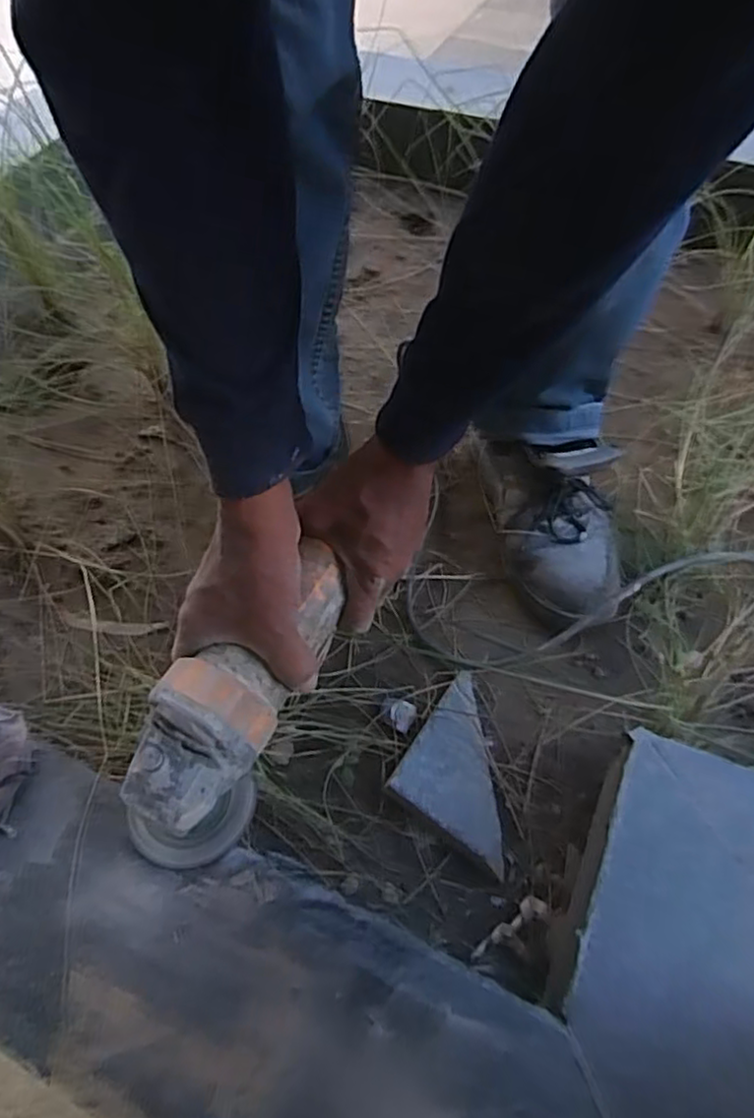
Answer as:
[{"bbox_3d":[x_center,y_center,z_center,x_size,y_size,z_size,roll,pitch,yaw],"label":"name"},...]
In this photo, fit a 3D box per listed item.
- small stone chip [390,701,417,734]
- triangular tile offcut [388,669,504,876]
[{"bbox_3d":[0.021,0.136,0.578,0.021,0.005,0.025,21,59,15],"label":"small stone chip"},{"bbox_3d":[0.054,0.167,0.550,0.083,0.012,0.159,5,51,-14],"label":"triangular tile offcut"}]

